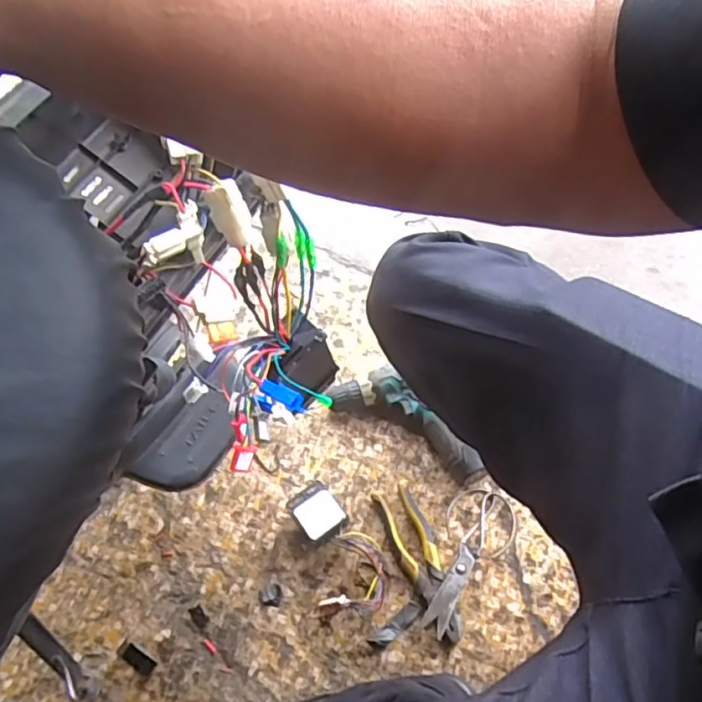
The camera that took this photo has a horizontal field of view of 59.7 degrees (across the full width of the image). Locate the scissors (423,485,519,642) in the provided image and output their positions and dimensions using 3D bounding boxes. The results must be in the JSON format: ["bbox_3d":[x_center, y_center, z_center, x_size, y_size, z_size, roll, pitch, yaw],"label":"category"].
[{"bbox_3d":[0.148,0.257,0.756,0.084,0.019,0.192,17,57,13],"label":"scissors"}]

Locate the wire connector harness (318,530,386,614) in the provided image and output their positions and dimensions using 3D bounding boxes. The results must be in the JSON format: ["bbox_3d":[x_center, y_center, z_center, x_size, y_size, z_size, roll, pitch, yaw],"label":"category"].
[{"bbox_3d":[0.010,0.267,0.742,0.069,0.033,0.089,10,56,9],"label":"wire connector harness"}]

